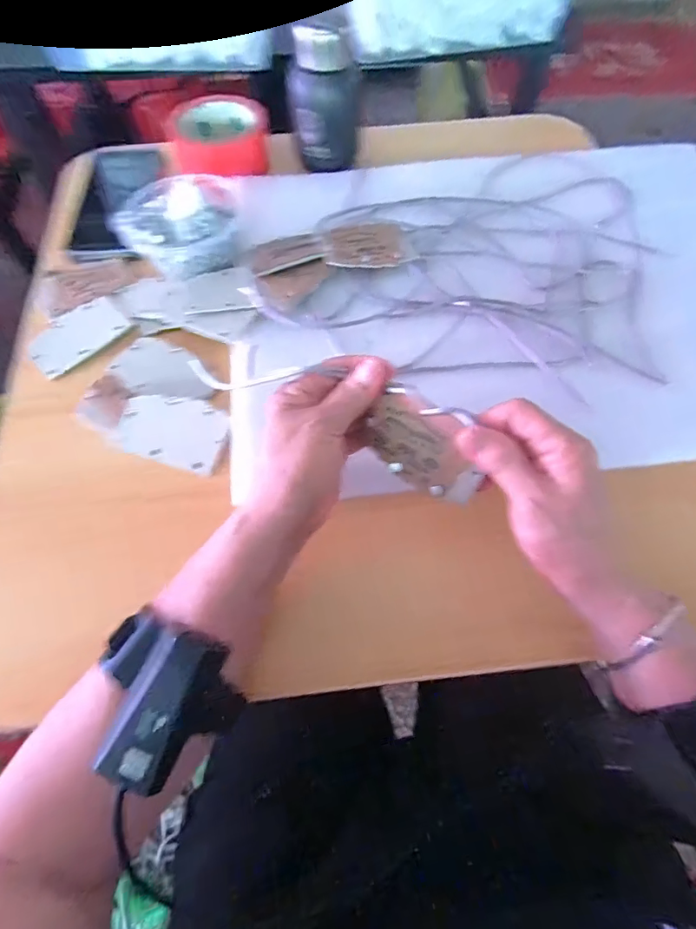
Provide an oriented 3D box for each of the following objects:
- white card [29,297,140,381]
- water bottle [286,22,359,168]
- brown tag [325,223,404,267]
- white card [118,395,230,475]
[{"bbox_3d":[-0.236,-0.114,0.422,0.082,0.009,0.061,-40,70,-17],"label":"white card"},{"bbox_3d":[-0.023,-0.362,0.483,0.070,0.108,0.055,2,64,2],"label":"water bottle"},{"bbox_3d":[0.015,-0.199,0.439,0.070,0.006,0.052,-4,64,-1],"label":"brown tag"},{"bbox_3d":[-0.137,-0.028,0.378,0.083,0.005,0.056,16,70,5],"label":"white card"}]

